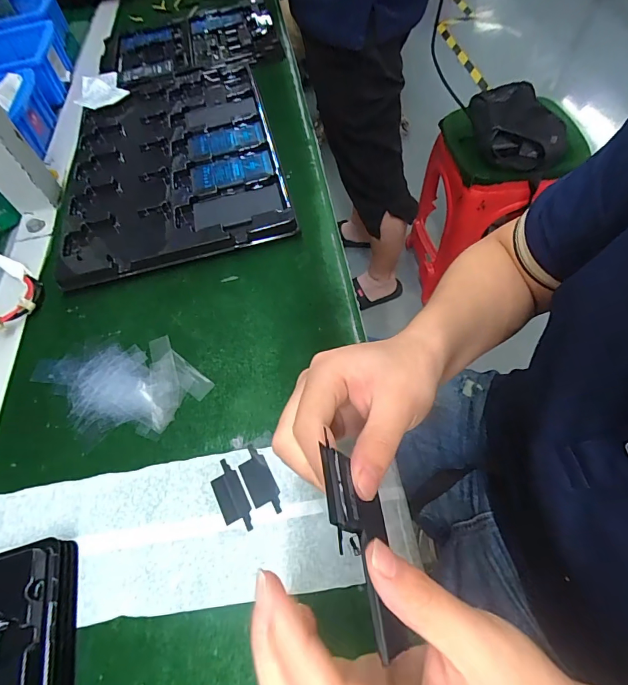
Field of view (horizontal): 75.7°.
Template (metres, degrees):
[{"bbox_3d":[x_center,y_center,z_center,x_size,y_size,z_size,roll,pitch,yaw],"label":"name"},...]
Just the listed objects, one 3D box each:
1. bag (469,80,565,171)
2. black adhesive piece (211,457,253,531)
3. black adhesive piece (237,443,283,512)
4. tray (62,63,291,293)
[{"bbox_3d":[0.430,-0.460,0.861,0.161,0.065,0.218,-10,57,1],"label":"bag"},{"bbox_3d":[-0.056,0.103,0.272,0.018,0.004,0.048,-28,58,-10],"label":"black adhesive piece"},{"bbox_3d":[-0.037,0.094,0.275,0.019,0.004,0.048,-27,57,-9],"label":"black adhesive piece"},{"bbox_3d":[-0.164,-0.214,0.455,0.231,0.024,0.325,-14,57,-2],"label":"tray"}]

